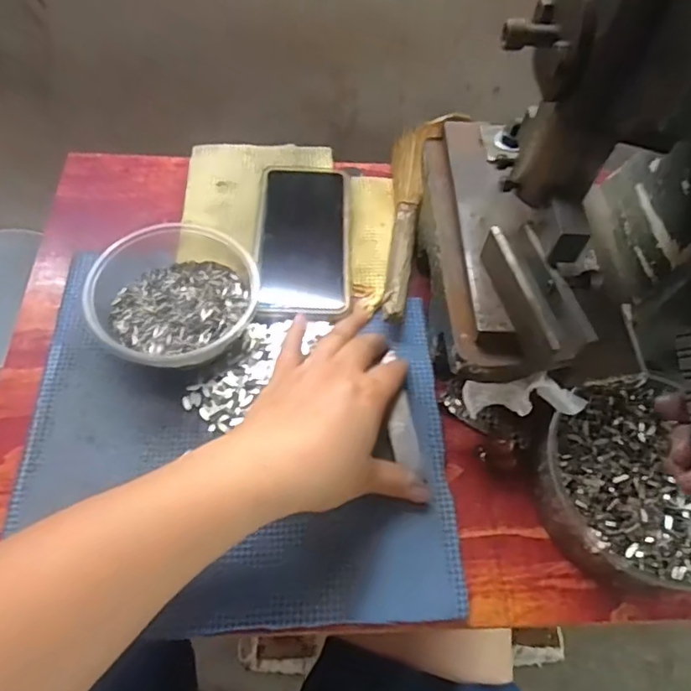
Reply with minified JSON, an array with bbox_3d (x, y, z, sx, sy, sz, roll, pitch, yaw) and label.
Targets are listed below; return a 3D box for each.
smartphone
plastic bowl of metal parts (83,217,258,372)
[{"bbox_3d":[-0.033,-0.089,0.456,0.072,0.012,0.151,0,60,-4],"label":"smartphone"},{"bbox_3d":[-0.119,-0.032,0.391,0.107,0.056,0.107,2,59,-3],"label":"plastic bowl of metal parts"}]

